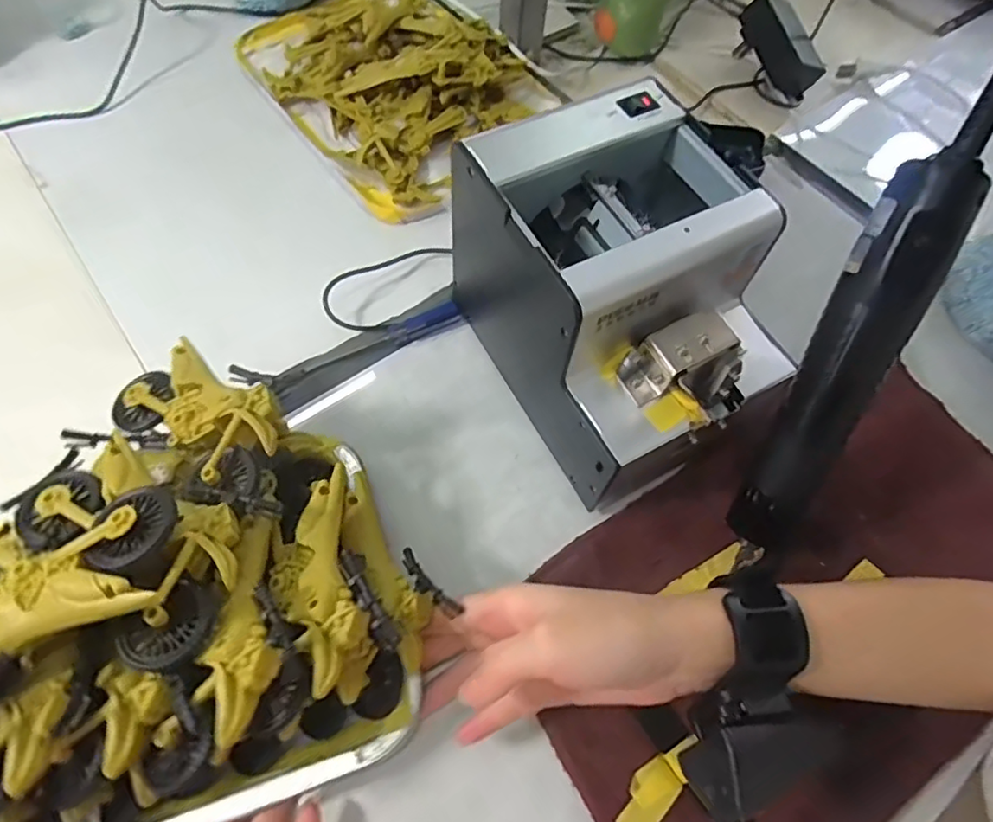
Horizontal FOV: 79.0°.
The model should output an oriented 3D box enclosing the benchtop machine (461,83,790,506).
[{"bbox_3d":[0.073,-0.064,0.358,0.129,0.146,0.173,-25,67,-15],"label":"benchtop machine"}]

